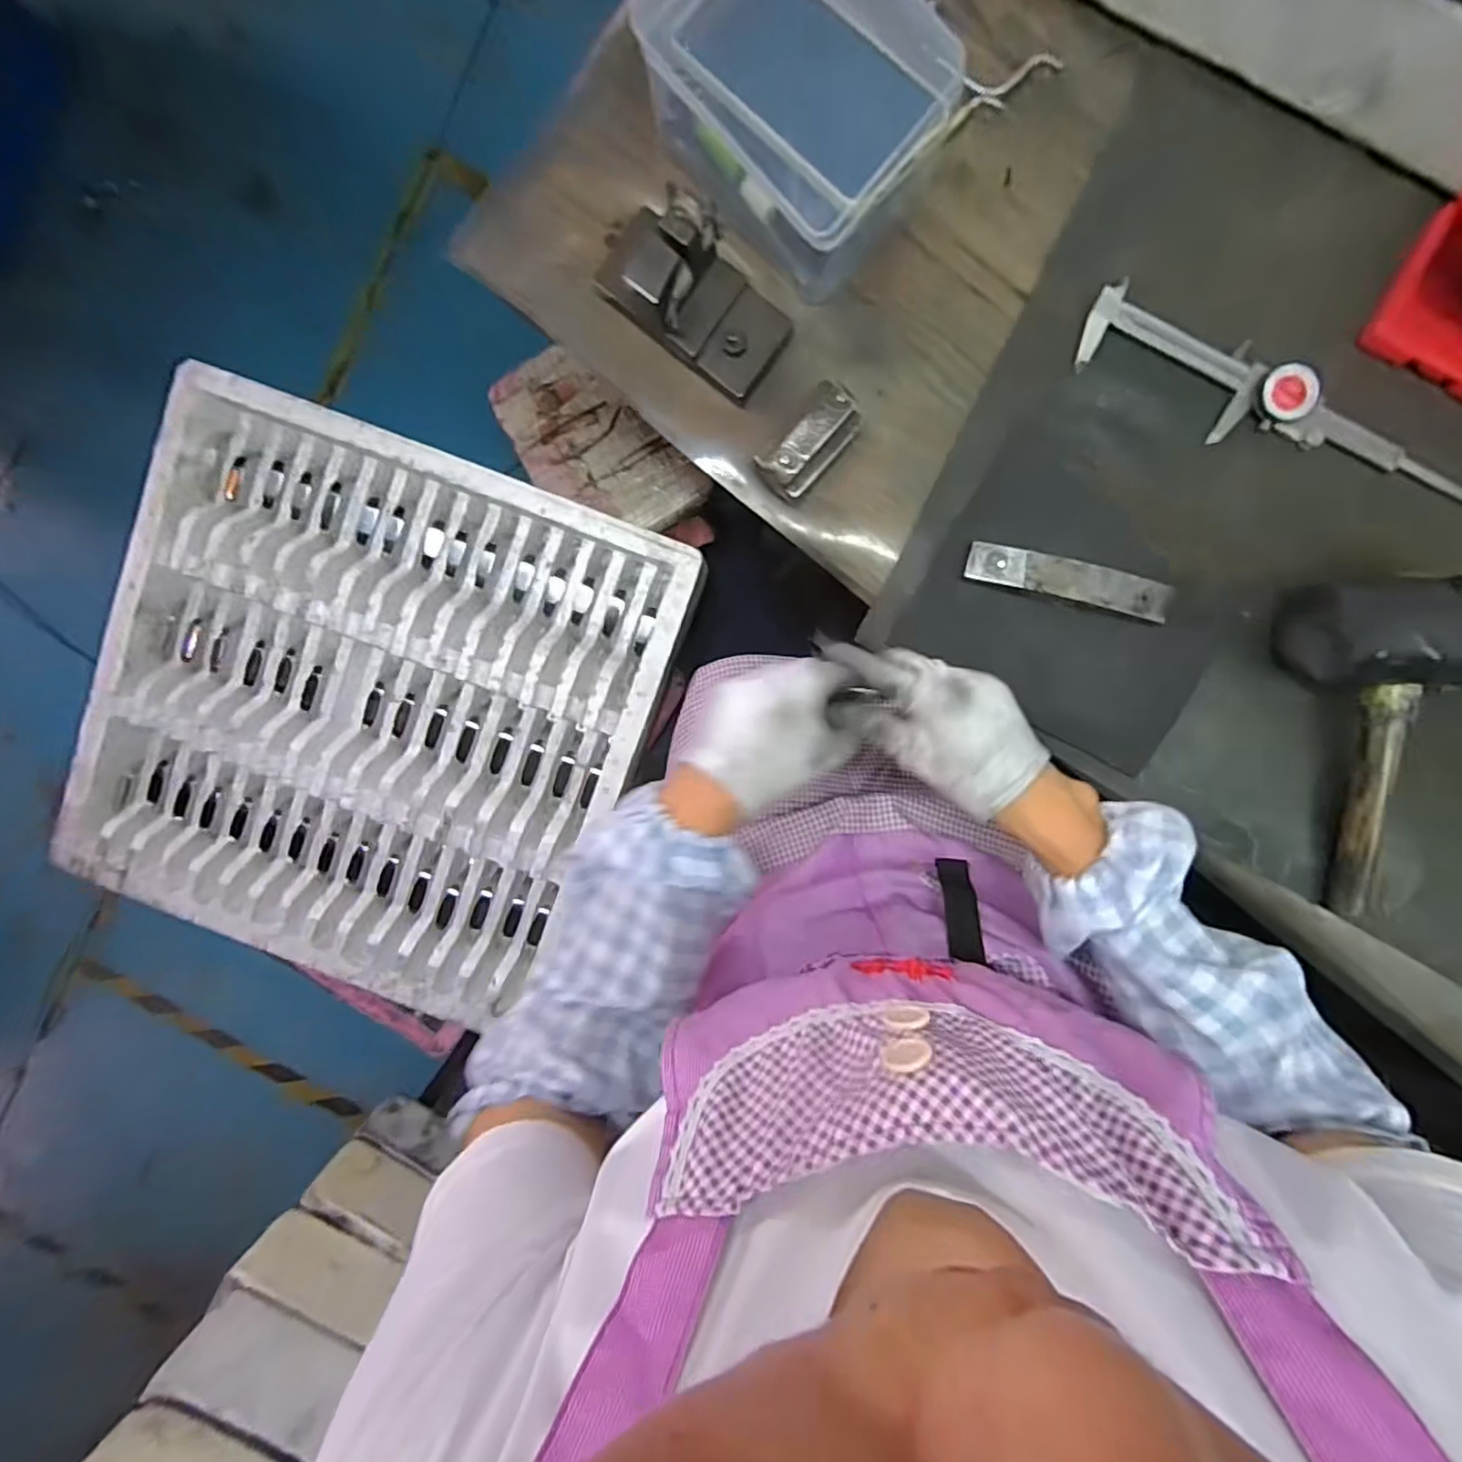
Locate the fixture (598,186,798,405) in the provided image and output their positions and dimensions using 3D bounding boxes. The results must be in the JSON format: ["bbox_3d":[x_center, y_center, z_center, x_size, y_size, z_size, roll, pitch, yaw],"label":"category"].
[{"bbox_3d":[-0.030,-0.292,0.421,0.135,0.072,0.066,34,99,-1],"label":"fixture"}]

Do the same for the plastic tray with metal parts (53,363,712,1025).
[{"bbox_3d":[-0.371,-0.017,0.658,0.561,0.060,0.543,21,99,1],"label":"plastic tray with metal parts"}]

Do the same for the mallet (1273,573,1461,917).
[{"bbox_3d":[0.446,0.010,0.442,0.116,0.065,0.236,-7,111,5],"label":"mallet"}]

